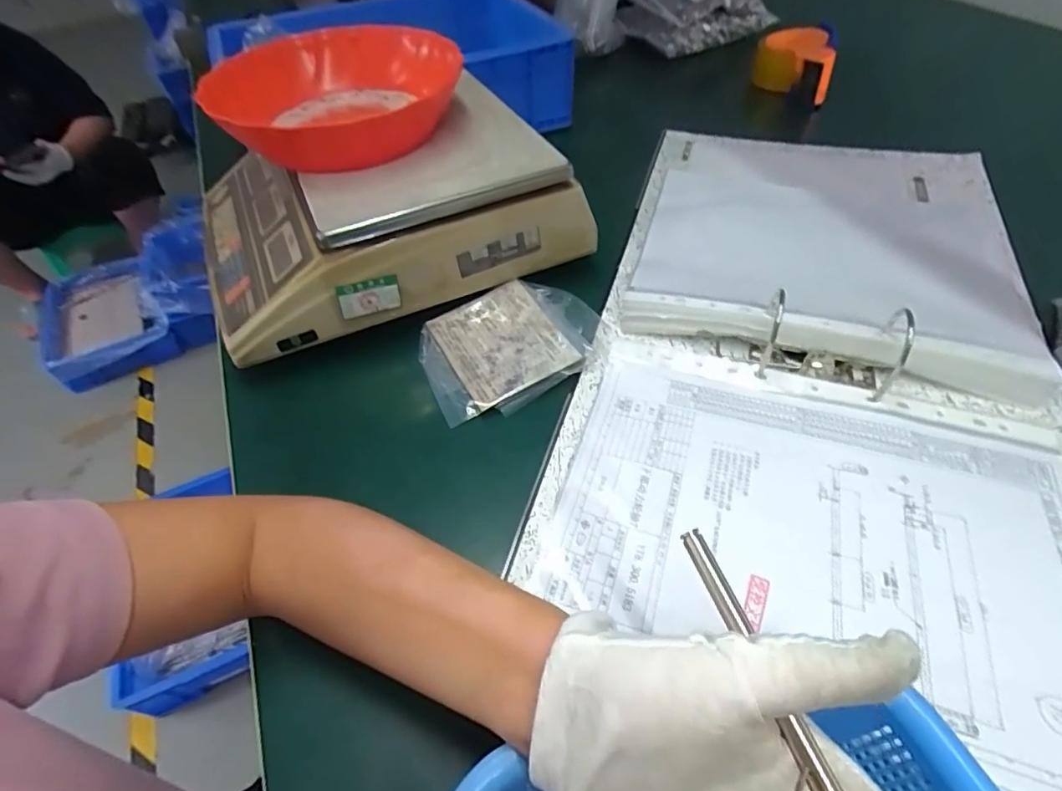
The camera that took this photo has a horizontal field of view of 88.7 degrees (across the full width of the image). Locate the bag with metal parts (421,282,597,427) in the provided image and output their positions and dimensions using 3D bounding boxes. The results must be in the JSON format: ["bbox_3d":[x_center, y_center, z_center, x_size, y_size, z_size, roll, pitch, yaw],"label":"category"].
[{"bbox_3d":[-0.017,-0.045,0.452,0.146,0.019,0.113,-22,51,-12],"label":"bag with metal parts"}]

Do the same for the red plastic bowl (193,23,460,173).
[{"bbox_3d":[-0.163,-0.250,0.460,0.190,0.054,0.191,3,51,9],"label":"red plastic bowl"}]

